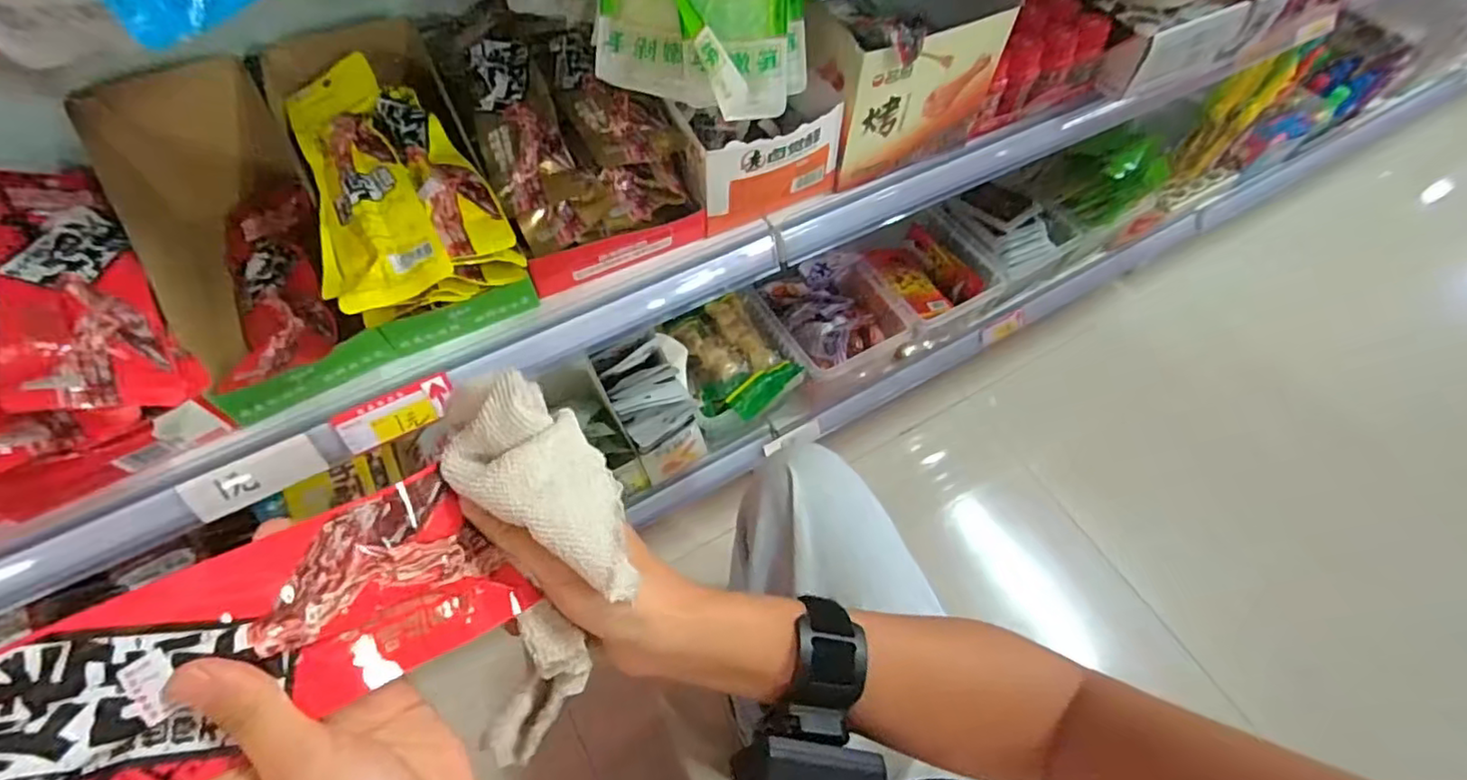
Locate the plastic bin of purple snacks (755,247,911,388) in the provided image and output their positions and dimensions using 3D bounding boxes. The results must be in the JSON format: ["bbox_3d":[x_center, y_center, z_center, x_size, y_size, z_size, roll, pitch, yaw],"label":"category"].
[{"bbox_3d":[0.145,-0.103,0.861,0.190,0.149,0.160,-26,63,-15],"label":"plastic bin of purple snacks"}]

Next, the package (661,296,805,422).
[{"bbox_3d":[-0.004,-0.041,0.800,0.125,0.040,0.170,-32,65,-18],"label":"package"}]

